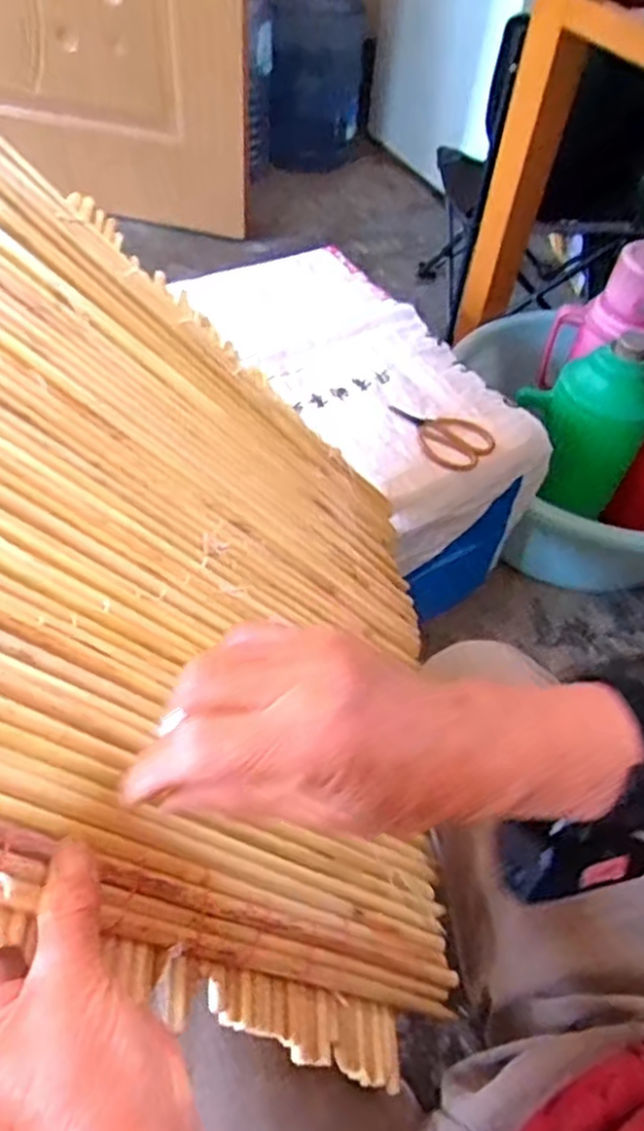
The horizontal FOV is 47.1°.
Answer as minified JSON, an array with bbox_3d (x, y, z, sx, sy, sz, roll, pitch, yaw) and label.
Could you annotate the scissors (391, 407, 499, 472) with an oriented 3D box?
[{"bbox_3d":[0.126,-0.147,0.827,0.125,0.021,0.074,36,55,28],"label":"scissors"}]

